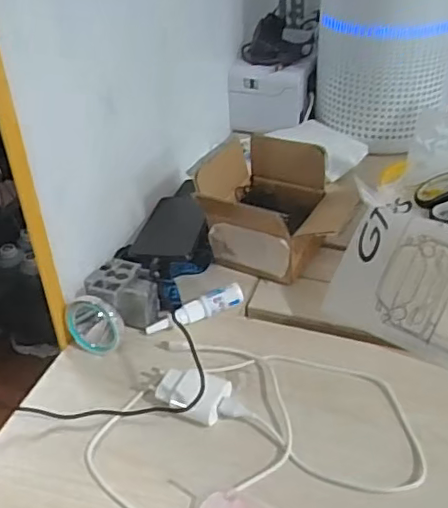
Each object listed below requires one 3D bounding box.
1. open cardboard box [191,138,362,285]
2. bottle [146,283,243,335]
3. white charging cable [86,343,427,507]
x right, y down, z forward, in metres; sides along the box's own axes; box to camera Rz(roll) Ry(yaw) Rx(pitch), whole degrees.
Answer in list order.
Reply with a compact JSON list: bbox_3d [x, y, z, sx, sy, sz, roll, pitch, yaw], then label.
[{"bbox_3d":[0.068,-0.045,0.641,0.153,0.104,0.118,19,43,28],"label":"open cardboard box"},{"bbox_3d":[-0.028,0.057,0.587,0.100,0.024,0.020,-19,39,-18],"label":"bottle"},{"bbox_3d":[0.016,0.118,0.497,0.264,0.037,0.204,-8,37,-3],"label":"white charging cable"}]

